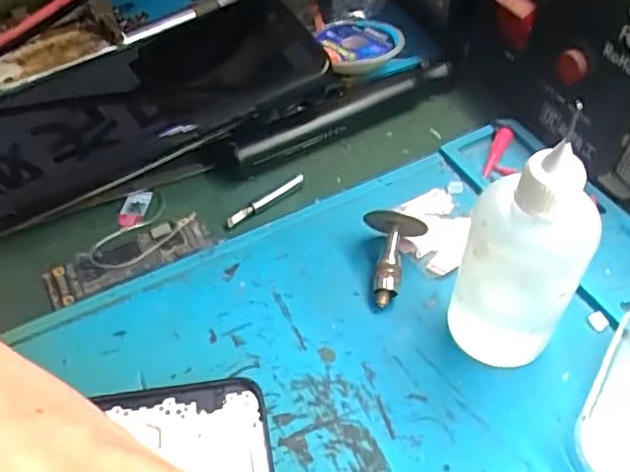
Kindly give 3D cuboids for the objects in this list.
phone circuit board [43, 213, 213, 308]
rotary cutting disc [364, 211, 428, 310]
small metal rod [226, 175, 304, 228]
[{"bbox_3d":[-0.072,0.009,0.239,0.063,0.007,0.020,-23,53,-15],"label":"phone circuit board"},{"bbox_3d":[0.028,0.008,0.226,0.022,0.018,0.034,5,66,7],"label":"rotary cutting disc"},{"bbox_3d":[-0.020,-0.014,0.258,0.039,0.004,0.004,-35,57,-23],"label":"small metal rod"}]

